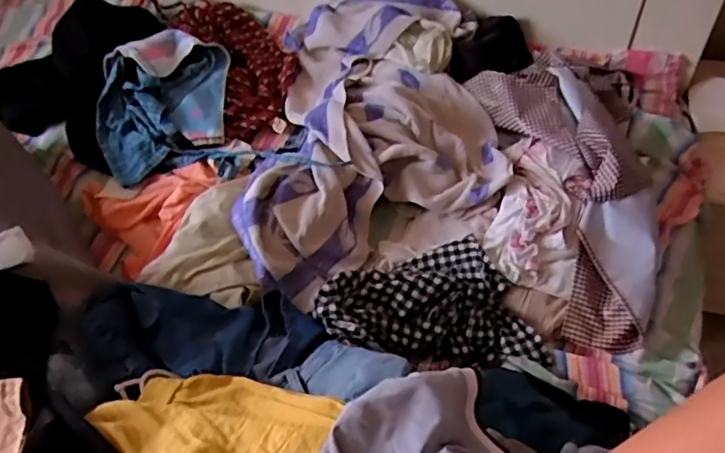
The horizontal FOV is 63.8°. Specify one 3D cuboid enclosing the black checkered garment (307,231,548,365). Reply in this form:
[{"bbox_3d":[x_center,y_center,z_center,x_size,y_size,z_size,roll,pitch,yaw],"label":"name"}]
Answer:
[{"bbox_3d":[0.095,0.097,0.853,0.312,0.107,0.198,-7,52,0],"label":"black checkered garment"}]

